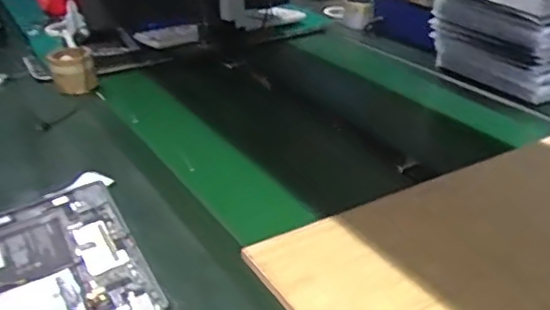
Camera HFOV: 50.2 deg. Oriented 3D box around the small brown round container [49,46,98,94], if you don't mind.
[{"bbox_3d":[-0.460,-0.191,1.345,0.097,0.088,0.109,-14,31,-19],"label":"small brown round container"}]

